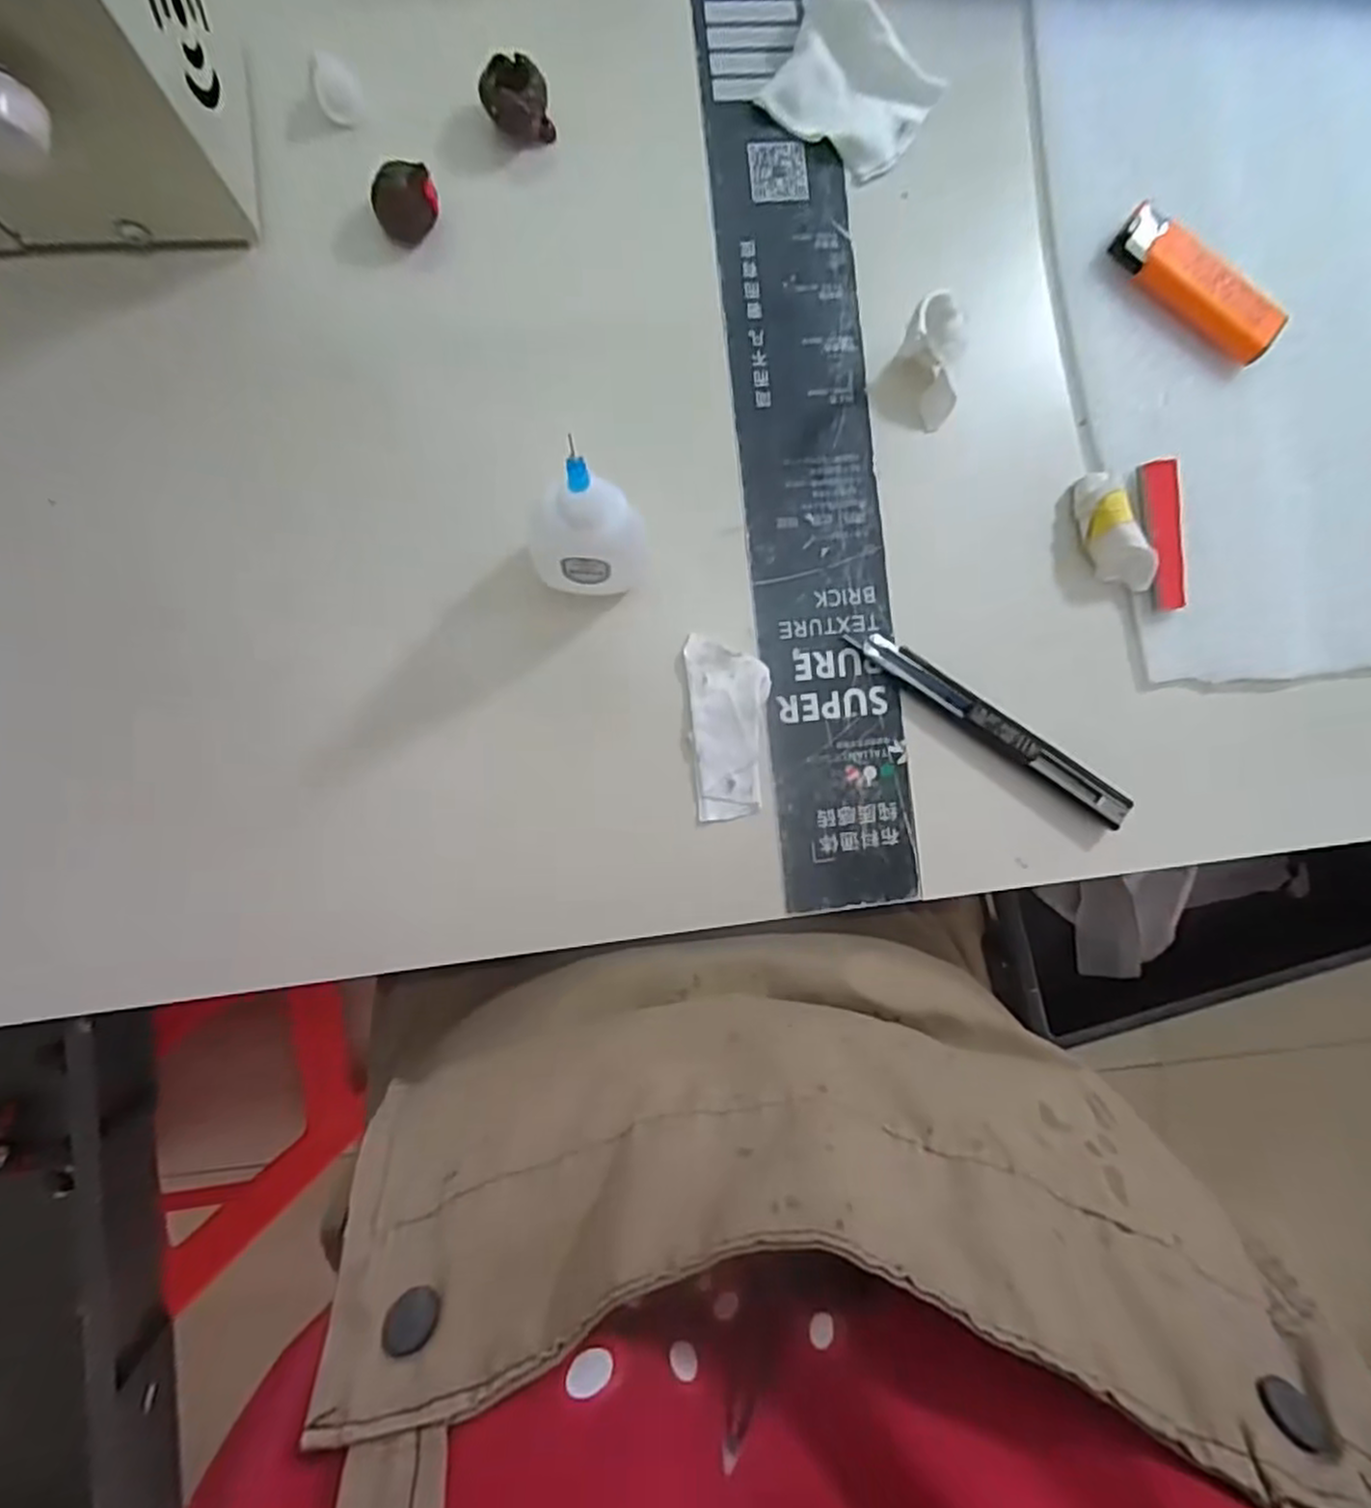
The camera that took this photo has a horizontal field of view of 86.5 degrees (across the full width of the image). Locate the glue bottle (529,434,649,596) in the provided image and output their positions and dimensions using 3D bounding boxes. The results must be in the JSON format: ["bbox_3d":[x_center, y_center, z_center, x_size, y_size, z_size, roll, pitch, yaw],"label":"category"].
[{"bbox_3d":[-0.032,-0.078,0.257,0.042,0.102,0.026,-7,90,-5],"label":"glue bottle"}]

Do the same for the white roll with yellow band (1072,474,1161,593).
[{"bbox_3d":[0.185,-0.095,0.311,0.019,0.018,0.053,-27,92,-5],"label":"white roll with yellow band"}]

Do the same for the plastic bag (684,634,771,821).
[{"bbox_3d":[0.019,-0.011,0.304,0.032,0.010,0.075,-4,90,-5],"label":"plastic bag"}]

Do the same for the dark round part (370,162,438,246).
[{"bbox_3d":[-0.110,-0.217,0.288,0.025,0.023,0.020,-22,91,-5],"label":"dark round part"}]

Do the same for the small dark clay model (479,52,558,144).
[{"bbox_3d":[-0.068,-0.261,0.292,0.025,0.025,0.024,-19,91,-5],"label":"small dark clay model"}]

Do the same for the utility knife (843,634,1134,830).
[{"bbox_3d":[0.132,-0.012,0.313,0.138,0.010,0.014,35,87,-4],"label":"utility knife"}]

